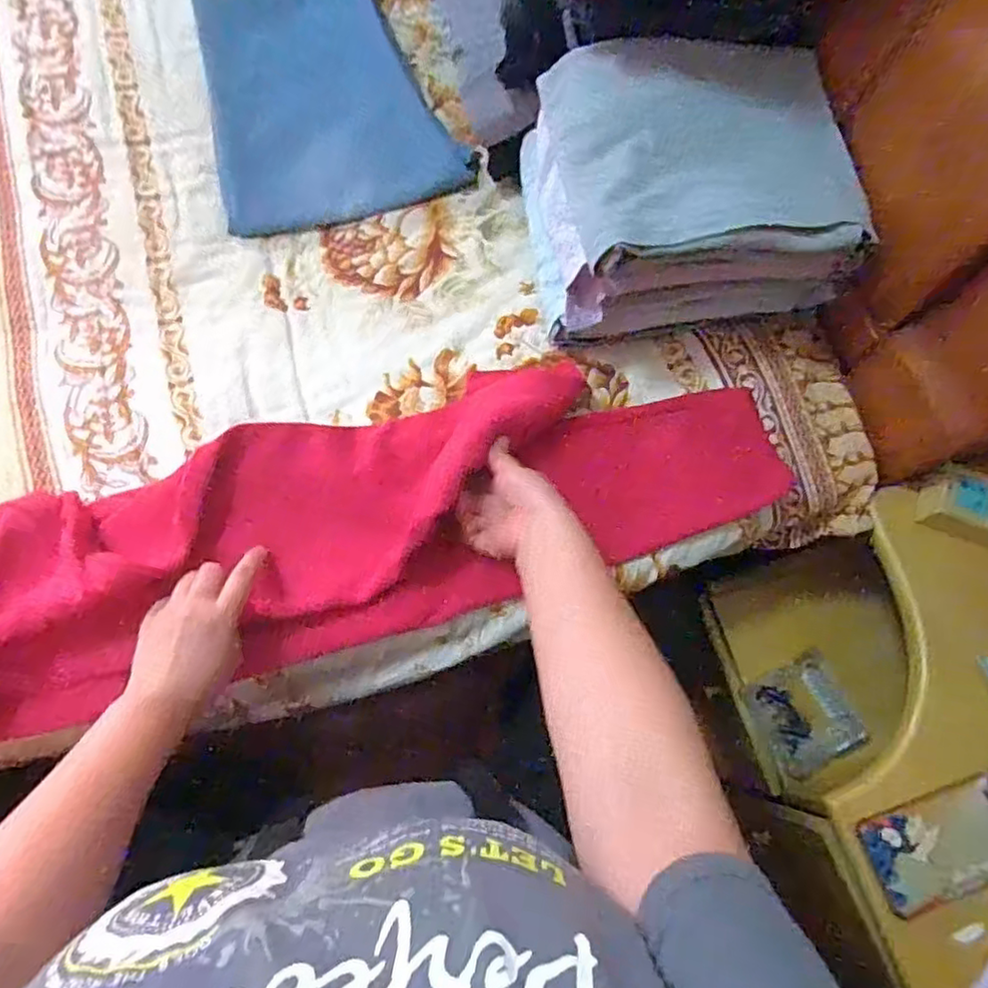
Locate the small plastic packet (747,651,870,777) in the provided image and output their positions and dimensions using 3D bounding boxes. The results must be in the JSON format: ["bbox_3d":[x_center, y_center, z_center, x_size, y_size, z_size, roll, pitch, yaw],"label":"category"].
[{"bbox_3d":[0.344,0.243,0.710,0.096,0.006,0.104,-28,66,3],"label":"small plastic packet"}]

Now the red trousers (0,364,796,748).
[{"bbox_3d":[-0.196,0.043,0.553,0.922,0.076,0.200,-13,75,-8],"label":"red trousers"}]

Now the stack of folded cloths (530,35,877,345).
[{"bbox_3d":[0.179,-0.271,0.574,0.269,0.137,0.199,-9,74,-5],"label":"stack of folded cloths"}]

